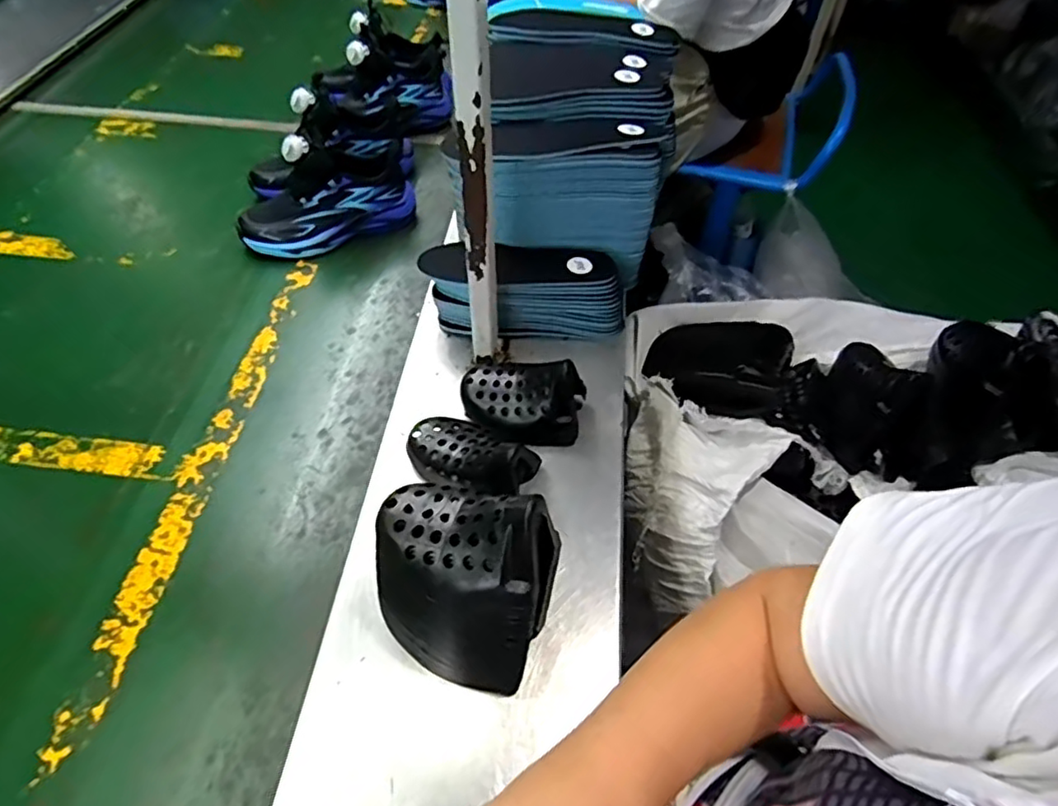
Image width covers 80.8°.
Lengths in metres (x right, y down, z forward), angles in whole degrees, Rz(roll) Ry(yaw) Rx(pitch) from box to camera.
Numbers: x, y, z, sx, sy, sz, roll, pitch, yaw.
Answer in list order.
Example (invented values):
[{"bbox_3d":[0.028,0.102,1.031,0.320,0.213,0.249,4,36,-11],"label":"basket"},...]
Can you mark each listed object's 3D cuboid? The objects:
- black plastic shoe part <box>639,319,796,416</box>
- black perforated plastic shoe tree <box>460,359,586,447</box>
[{"bbox_3d":[0.243,-0.059,0.794,0.175,0.059,0.144,17,54,11],"label":"black plastic shoe part"},{"bbox_3d":[-0.008,-0.008,0.609,0.119,0.060,0.071,10,53,6],"label":"black perforated plastic shoe tree"}]

